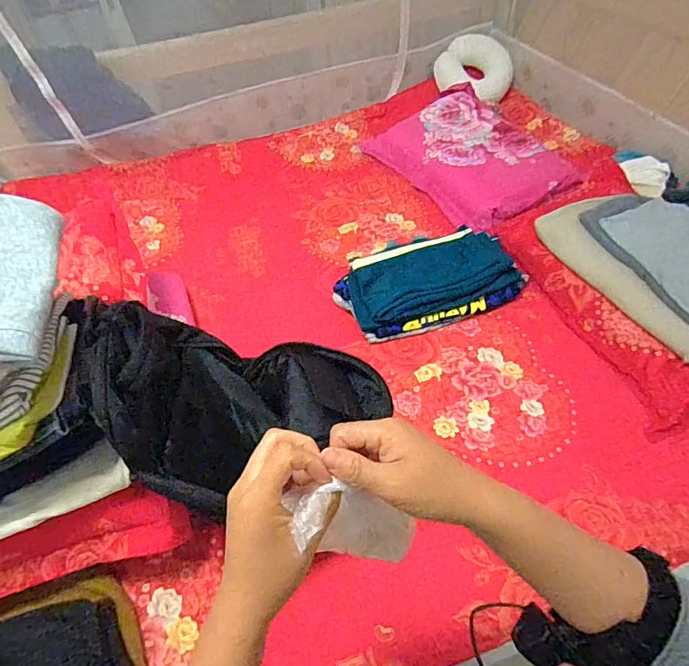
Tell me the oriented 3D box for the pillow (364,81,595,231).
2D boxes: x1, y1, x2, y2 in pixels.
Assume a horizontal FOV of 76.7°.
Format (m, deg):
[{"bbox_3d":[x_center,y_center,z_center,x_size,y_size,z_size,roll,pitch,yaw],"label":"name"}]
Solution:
[{"bbox_3d":[0.414,-0.592,1.453,0.449,0.127,0.668,-22,52,-12],"label":"pillow"}]

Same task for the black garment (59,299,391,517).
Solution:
[{"bbox_3d":[-0.193,0.105,0.708,0.439,0.201,0.331,11,40,-32],"label":"black garment"}]

